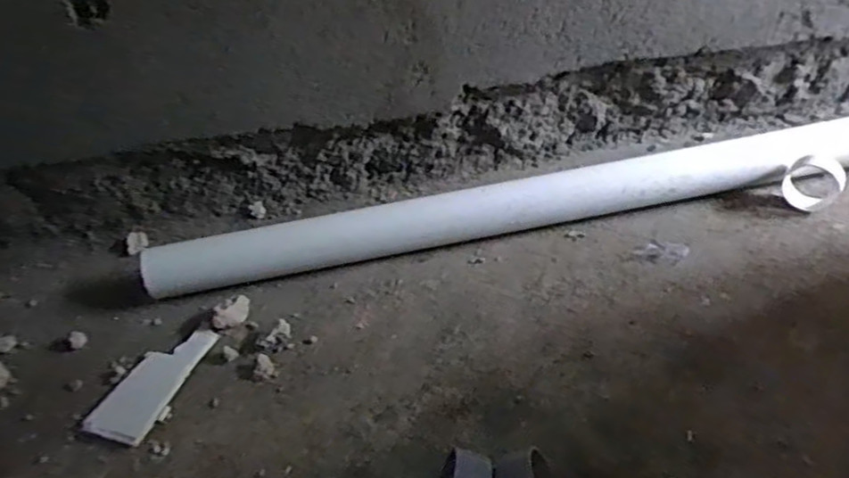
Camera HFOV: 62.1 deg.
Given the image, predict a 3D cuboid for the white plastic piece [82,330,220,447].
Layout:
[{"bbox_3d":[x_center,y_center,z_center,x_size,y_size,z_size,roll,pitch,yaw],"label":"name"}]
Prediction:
[{"bbox_3d":[-0.409,0.215,1.062,0.103,0.016,0.207,6,41,17],"label":"white plastic piece"}]

